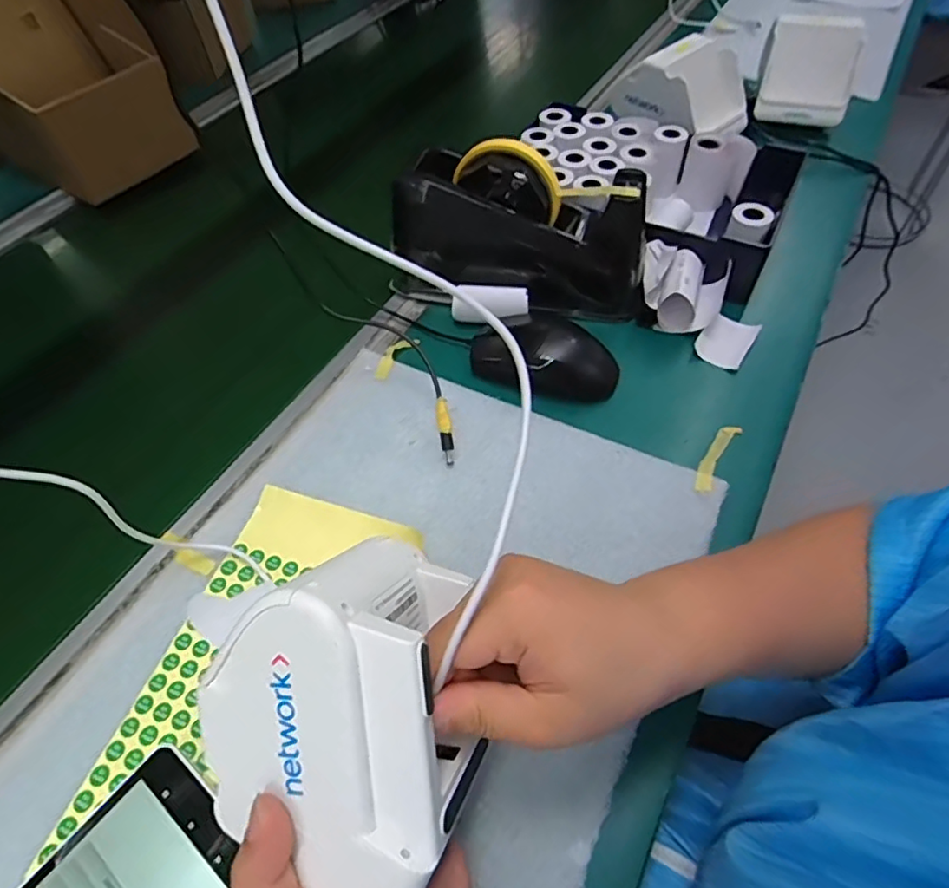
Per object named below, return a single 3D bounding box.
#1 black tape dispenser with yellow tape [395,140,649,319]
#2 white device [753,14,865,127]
[{"bbox_3d":[0.040,-0.173,0.478,0.203,0.102,0.066,12,55,11],"label":"black tape dispenser with yellow tape"},{"bbox_3d":[0.367,-0.406,0.648,0.097,0.086,0.070,18,56,14],"label":"white device"}]

